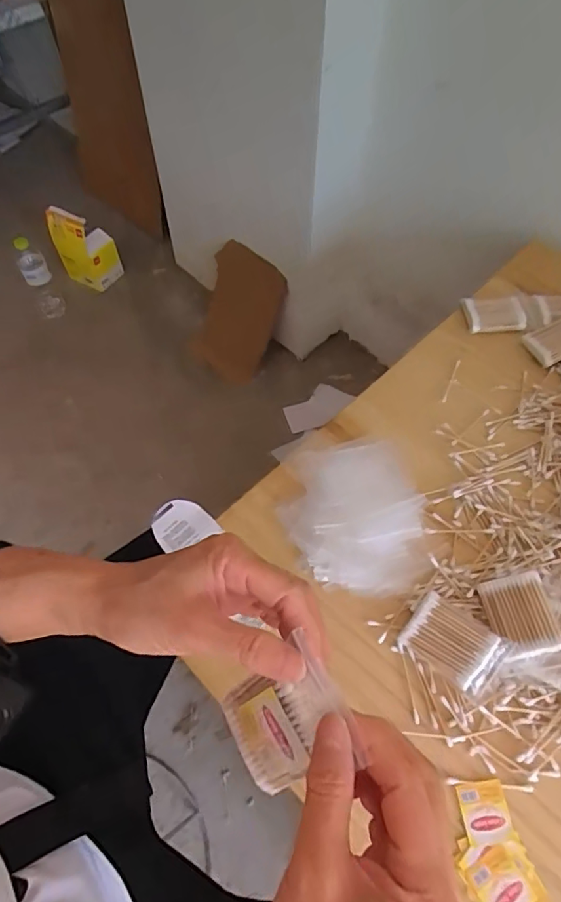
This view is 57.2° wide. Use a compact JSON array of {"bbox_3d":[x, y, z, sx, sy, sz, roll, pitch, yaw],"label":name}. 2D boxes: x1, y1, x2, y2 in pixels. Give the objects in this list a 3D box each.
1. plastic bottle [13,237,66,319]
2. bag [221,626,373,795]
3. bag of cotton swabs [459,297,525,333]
[{"bbox_3d":[-0.594,-0.417,1.271,0.065,0.215,0.062,-28,64,-16],"label":"plastic bottle"},{"bbox_3d":[0.004,0.141,0.270,0.017,0.082,0.057,-9,60,-49],"label":"bag"},{"bbox_3d":[0.283,-0.182,0.688,0.079,0.020,0.051,1,60,0],"label":"bag of cotton swabs"}]

